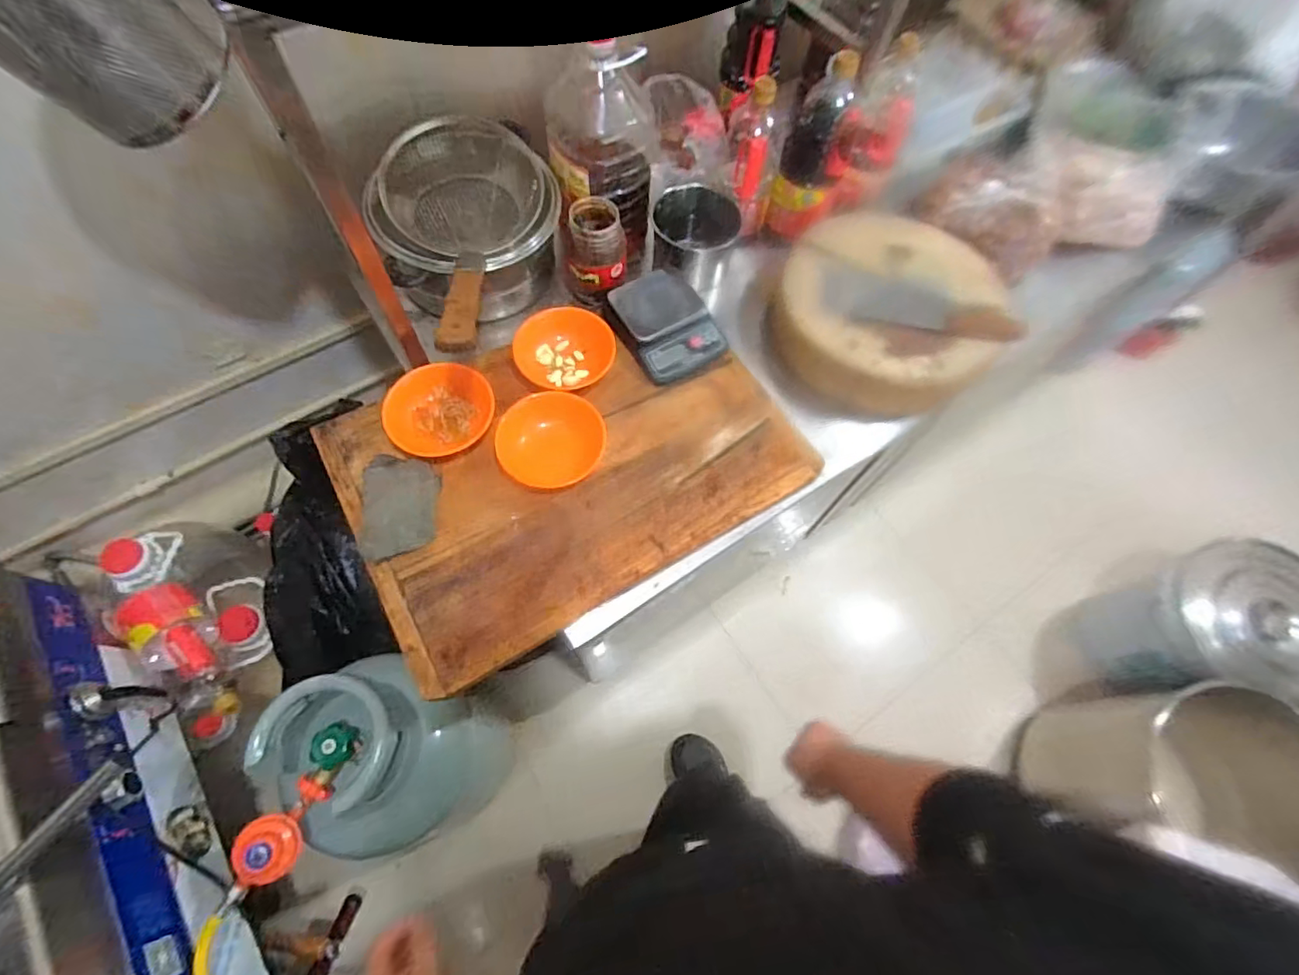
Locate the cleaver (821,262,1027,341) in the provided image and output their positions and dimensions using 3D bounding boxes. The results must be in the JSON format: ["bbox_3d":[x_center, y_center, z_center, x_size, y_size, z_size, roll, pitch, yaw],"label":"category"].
[{"bbox_3d":[0.451,-0.302,0.949,0.317,0.077,0.030,25,28,18],"label":"cleaver"}]

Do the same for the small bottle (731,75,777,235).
[{"bbox_3d":[0.180,-0.561,0.954,0.073,0.243,0.077,14,65,4],"label":"small bottle"}]

